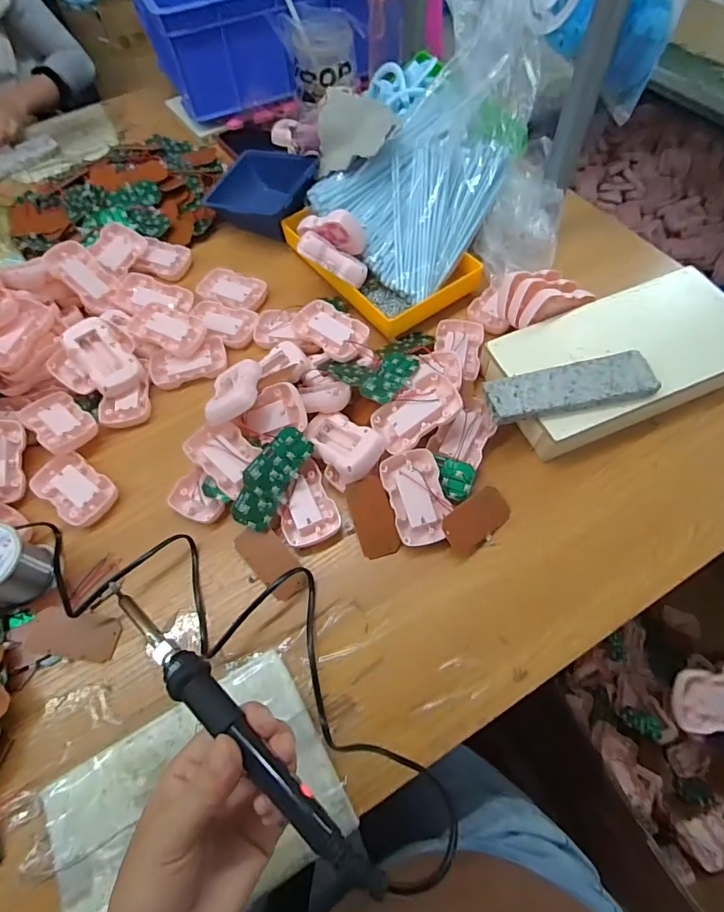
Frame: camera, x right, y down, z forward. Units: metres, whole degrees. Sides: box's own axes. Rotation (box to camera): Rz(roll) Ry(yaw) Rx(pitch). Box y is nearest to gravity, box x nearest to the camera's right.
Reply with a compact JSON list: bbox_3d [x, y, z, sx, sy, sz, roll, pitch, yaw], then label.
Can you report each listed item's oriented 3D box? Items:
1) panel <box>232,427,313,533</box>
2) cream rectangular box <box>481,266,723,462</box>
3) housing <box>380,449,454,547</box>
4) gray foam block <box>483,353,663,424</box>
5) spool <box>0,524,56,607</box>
[{"bbox_3d":[-0.086,0.019,0.437,0.043,0.007,0.100,34,74,-11],"label":"panel"},{"bbox_3d":[0.278,-0.107,0.490,0.268,0.044,0.139,-23,63,-9],"label":"cream rectangular box"},{"bbox_3d":[0.052,0.038,0.436,0.053,0.021,0.086,-15,62,-5],"label":"housing"},{"bbox_3d":[0.200,-0.067,0.445,0.159,0.011,0.048,-11,62,-3],"label":"gray foam block"},{"bbox_3d":[-0.316,0.099,0.409,0.064,0.060,0.058,13,63,10],"label":"spool"}]

